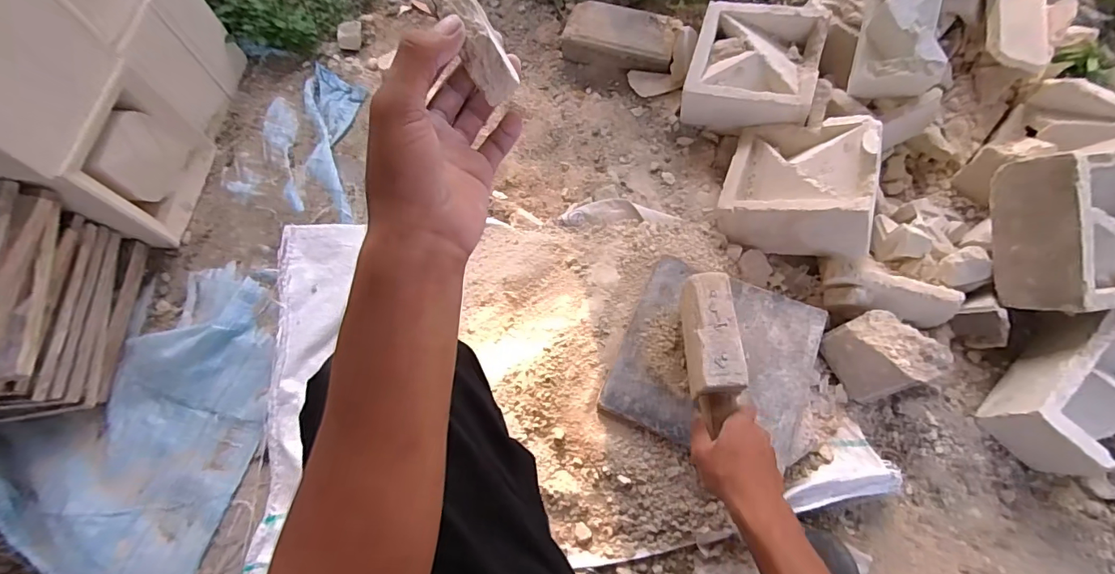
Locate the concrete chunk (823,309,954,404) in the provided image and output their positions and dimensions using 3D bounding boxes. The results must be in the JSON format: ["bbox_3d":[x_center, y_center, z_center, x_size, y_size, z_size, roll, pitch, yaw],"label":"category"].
[{"bbox_3d":[0.445,0.089,0.658,0.108,0.070,0.106,-25,71,-6],"label":"concrete chunk"}]

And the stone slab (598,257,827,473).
[{"bbox_3d":[0.221,0.100,0.655,0.257,0.034,0.240,21,72,10],"label":"stone slab"}]

